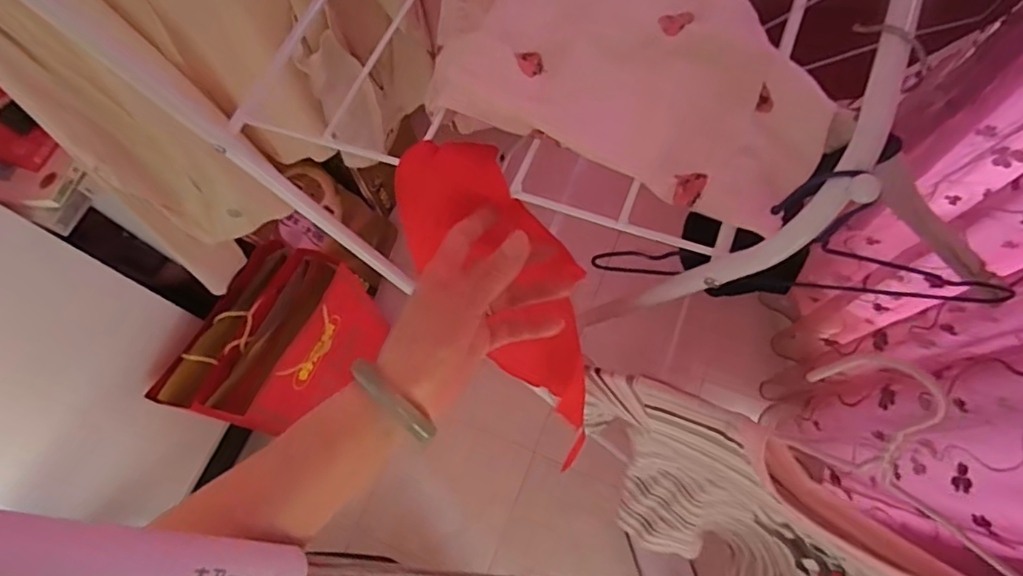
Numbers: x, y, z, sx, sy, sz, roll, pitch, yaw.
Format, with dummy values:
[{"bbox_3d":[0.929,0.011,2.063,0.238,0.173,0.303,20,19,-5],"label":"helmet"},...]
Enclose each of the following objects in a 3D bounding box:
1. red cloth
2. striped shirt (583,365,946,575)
[{"bbox_3d":[0.004,0.015,0.467,0.089,0.089,0.280,-30,113,-8],"label":"red cloth"},{"bbox_3d":[0.195,0.230,0.574,0.312,0.467,0.097,36,76,12],"label":"striped shirt"}]

